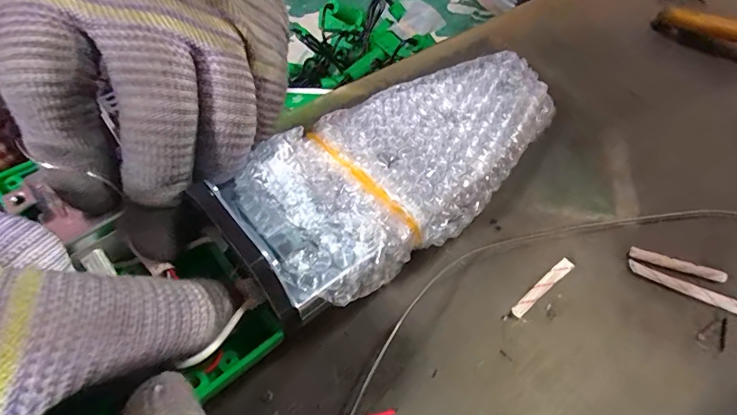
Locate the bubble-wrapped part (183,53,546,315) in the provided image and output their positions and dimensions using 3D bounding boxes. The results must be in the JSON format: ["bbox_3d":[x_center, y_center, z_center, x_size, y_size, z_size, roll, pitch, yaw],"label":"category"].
[{"bbox_3d":[0.016,-0.021,0.170,0.064,0.024,0.156,39,56,24],"label":"bubble-wrapped part"}]

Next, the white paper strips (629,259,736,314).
[{"bbox_3d":[0.124,0.031,0.169,0.042,0.004,0.004,24,56,17],"label":"white paper strips"}]

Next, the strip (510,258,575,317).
[{"bbox_3d":[0.067,0.030,0.166,0.033,0.005,0.005,-32,60,-24],"label":"strip"}]

